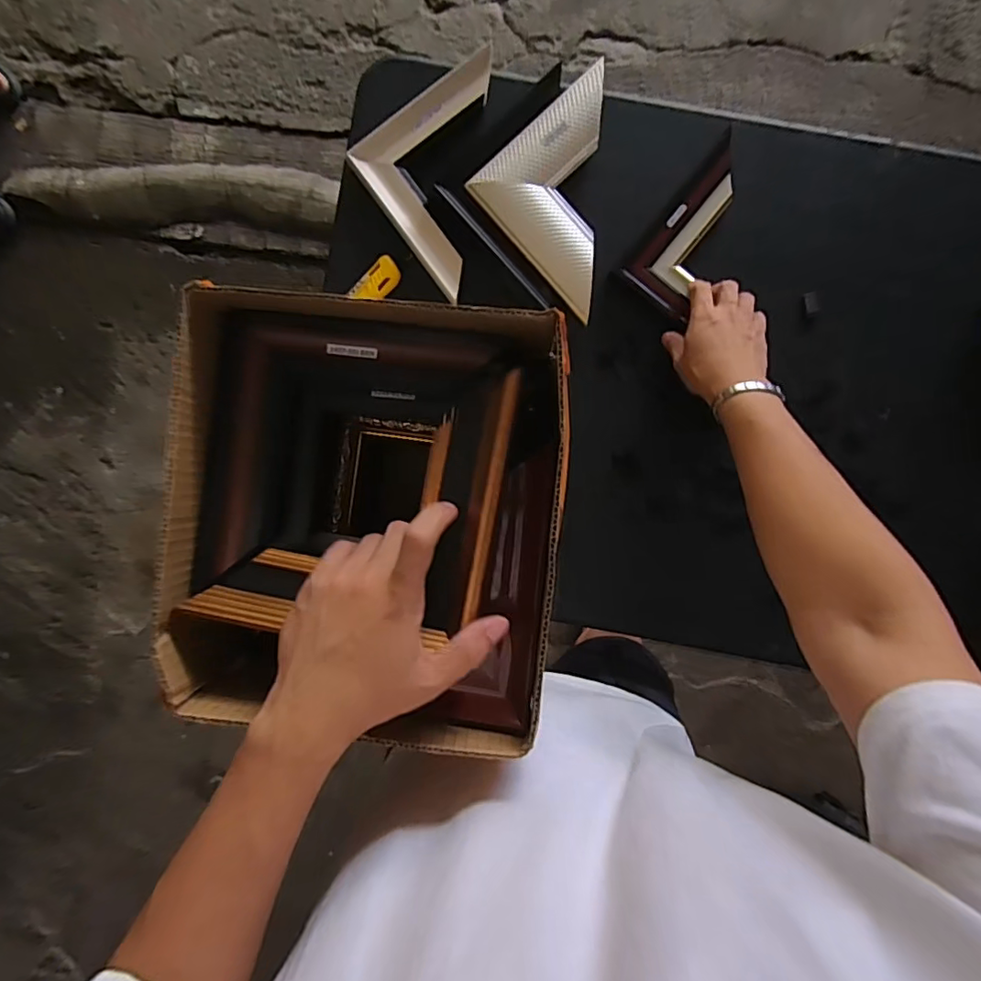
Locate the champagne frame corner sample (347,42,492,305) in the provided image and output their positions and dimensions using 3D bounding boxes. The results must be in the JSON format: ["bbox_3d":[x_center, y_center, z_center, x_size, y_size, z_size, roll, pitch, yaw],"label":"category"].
[{"bbox_3d":[-0.083,-0.355,0.605,0.132,0.020,0.259,9,94,0],"label":"champagne frame corner sample"}]

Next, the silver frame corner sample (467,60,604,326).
[{"bbox_3d":[0.099,-0.318,0.589,0.172,0.018,0.189,-41,92,3],"label":"silver frame corner sample"}]

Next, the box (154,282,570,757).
[{"bbox_3d":[-0.081,0.010,0.419,0.248,0.156,0.268,5,94,0],"label":"box"}]

